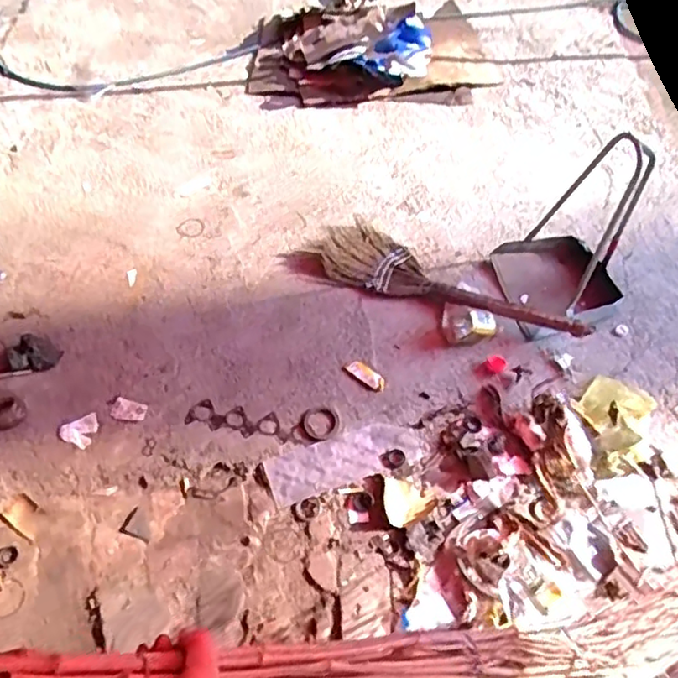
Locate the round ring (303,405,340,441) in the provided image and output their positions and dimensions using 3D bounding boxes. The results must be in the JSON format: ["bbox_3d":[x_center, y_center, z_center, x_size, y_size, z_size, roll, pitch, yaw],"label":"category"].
[{"bbox_3d":[-0.045,0.214,1.623,0.092,0.013,0.100,1,57,-1],"label":"round ring"}]

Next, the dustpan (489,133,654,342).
[{"bbox_3d":[0.630,-0.286,1.630,0.307,0.556,0.326,-6,57,-5],"label":"dustpan"}]

